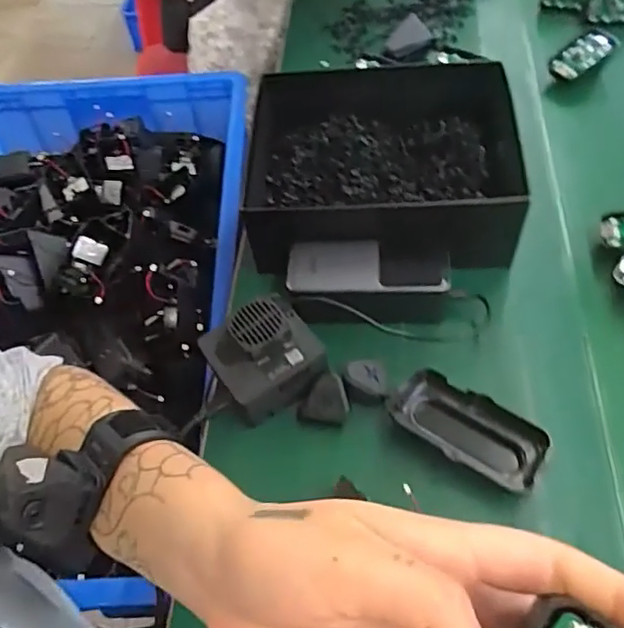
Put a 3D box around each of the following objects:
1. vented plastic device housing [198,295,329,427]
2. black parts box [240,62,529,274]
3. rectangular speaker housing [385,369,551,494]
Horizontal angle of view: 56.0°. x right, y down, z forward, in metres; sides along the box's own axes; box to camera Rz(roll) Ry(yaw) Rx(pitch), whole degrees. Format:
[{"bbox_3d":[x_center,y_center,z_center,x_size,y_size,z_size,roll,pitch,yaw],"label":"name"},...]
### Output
[{"bbox_3d":[-0.038,0.033,0.454,0.078,0.051,0.075,-29,59,-15],"label":"vented plastic device housing"},{"bbox_3d":[0.060,-0.136,0.534,0.236,0.073,0.189,-1,56,3],"label":"black parts box"},{"bbox_3d":[0.112,0.082,0.428,0.111,0.029,0.045,28,62,20],"label":"rectangular speaker housing"}]

